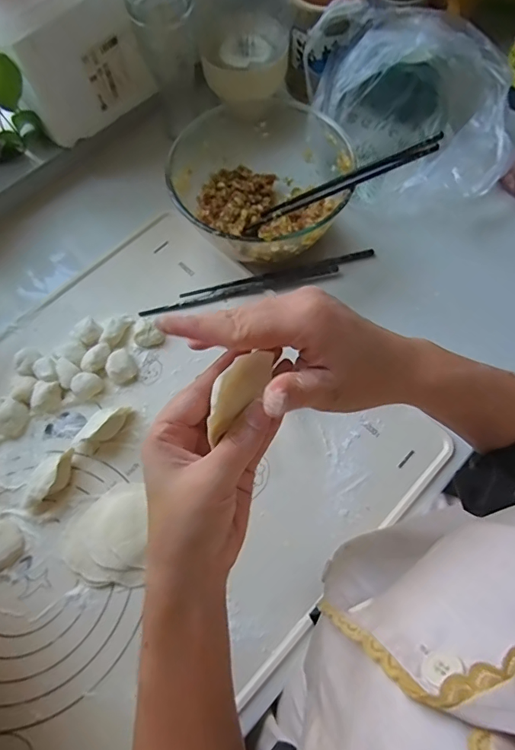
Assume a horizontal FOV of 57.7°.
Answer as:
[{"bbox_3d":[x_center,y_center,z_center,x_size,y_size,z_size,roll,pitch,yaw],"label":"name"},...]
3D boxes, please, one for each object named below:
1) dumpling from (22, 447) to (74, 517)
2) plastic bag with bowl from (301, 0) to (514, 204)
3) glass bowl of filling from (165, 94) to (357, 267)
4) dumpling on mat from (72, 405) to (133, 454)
[{"bbox_3d":[-0.205,0.102,0.455,0.028,0.028,0.068,27,69,10],"label":"dumpling"},{"bbox_3d":[0.182,-0.322,0.569,0.219,0.123,0.220,-2,67,-2],"label":"plastic bag with bowl"},{"bbox_3d":[0.005,-0.208,0.541,0.189,0.095,0.189,0,67,-1],"label":"glass bowl of filling"},{"bbox_3d":[-0.157,0.050,0.474,0.028,0.032,0.059,31,70,12],"label":"dumpling on mat"}]

